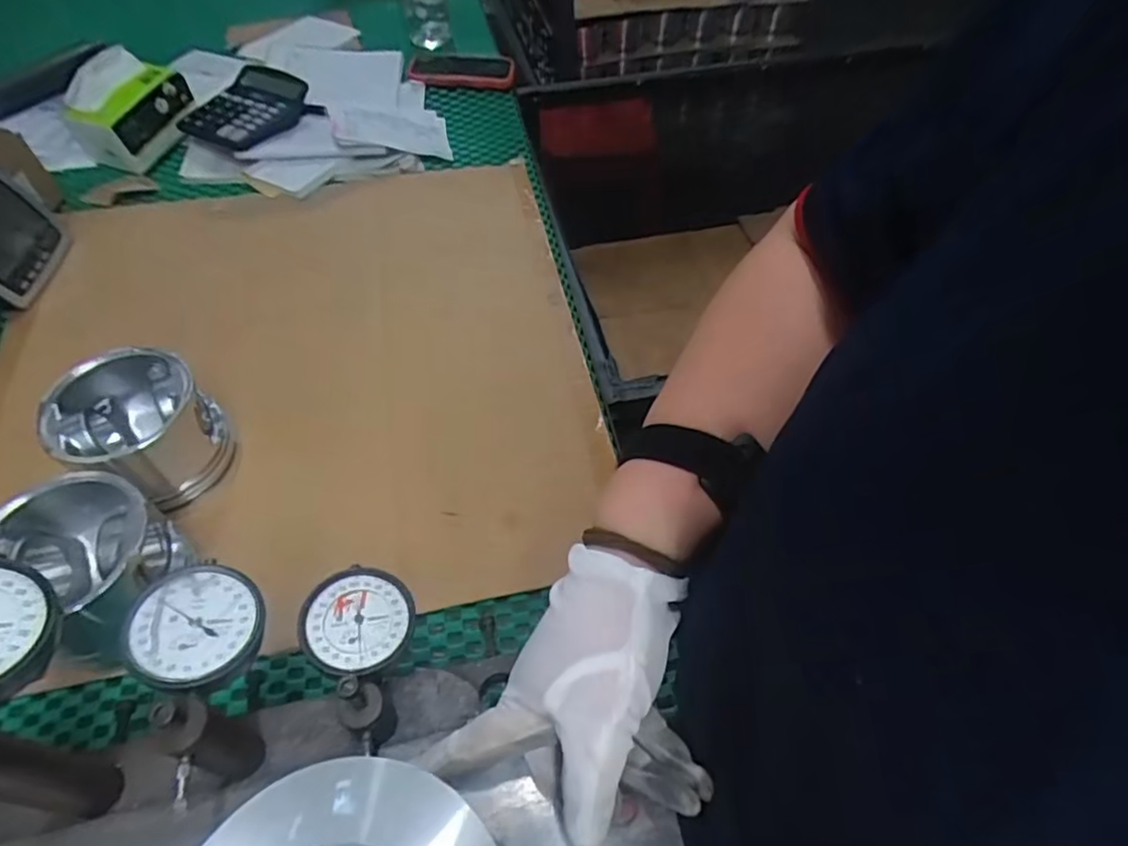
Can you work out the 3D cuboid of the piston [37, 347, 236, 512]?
[{"bbox_3d":[-0.349,0.013,0.532,0.104,0.117,0.104,0,53,0],"label":"piston"}]

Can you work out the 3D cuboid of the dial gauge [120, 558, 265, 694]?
[{"bbox_3d":[-0.164,0.092,0.284,0.055,0.019,0.055,10,49,-11],"label":"dial gauge"}]

